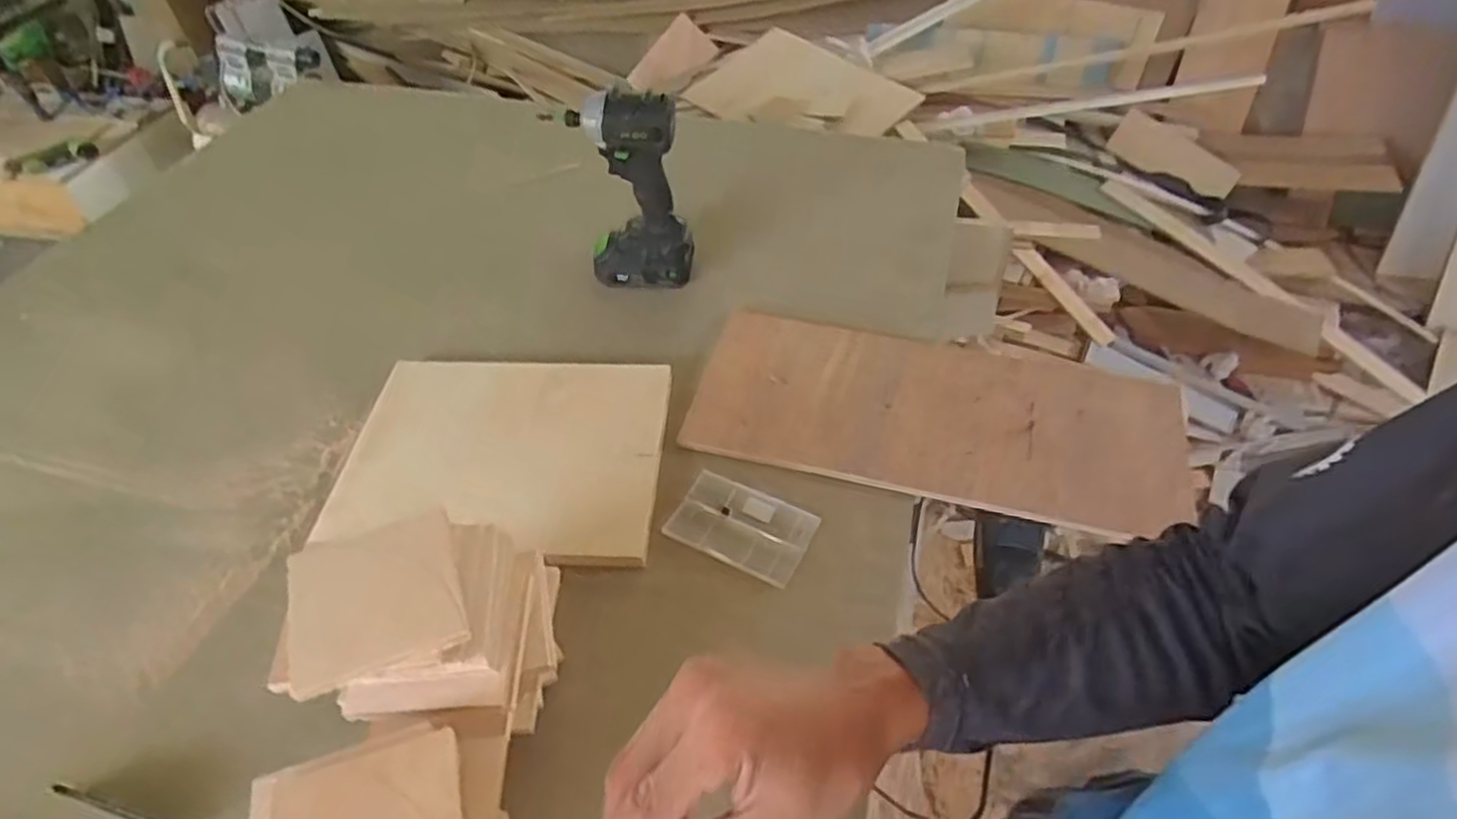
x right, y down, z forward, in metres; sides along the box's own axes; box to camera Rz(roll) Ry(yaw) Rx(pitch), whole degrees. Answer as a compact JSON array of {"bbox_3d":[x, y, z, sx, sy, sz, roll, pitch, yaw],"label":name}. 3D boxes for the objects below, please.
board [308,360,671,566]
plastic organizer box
[{"bbox_3d":[-0.228,0.033,0.779,0.314,0.022,0.243,3,45,1],"label":"board"},{"bbox_3d":[0.014,0.108,0.721,0.125,0.012,0.081,22,48,19],"label":"plastic organizer box"}]

